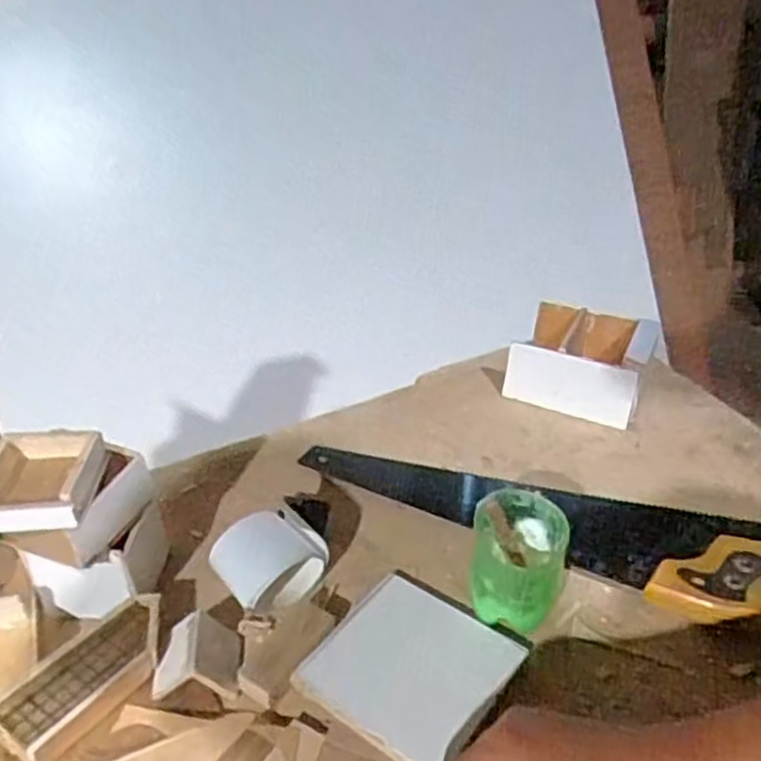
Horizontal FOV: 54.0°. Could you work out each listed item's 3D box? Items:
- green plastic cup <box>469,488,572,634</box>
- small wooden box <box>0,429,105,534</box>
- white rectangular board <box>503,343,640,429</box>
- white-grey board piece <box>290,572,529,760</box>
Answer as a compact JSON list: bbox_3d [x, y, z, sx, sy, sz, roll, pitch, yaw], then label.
[{"bbox_3d":[0.085,0.113,0.466,0.055,0.076,0.056,-2,36,1],"label":"green plastic cup"},{"bbox_3d":[-0.197,0.056,0.431,0.065,0.018,0.073,-5,36,-3],"label":"small wooden box"},{"bbox_3d":[0.162,0.006,0.646,0.111,0.066,0.009,14,39,22],"label":"white rectangular board"},{"bbox_3d":[0.017,0.167,0.444,0.101,0.009,0.103,22,43,30],"label":"white-grey board piece"}]

